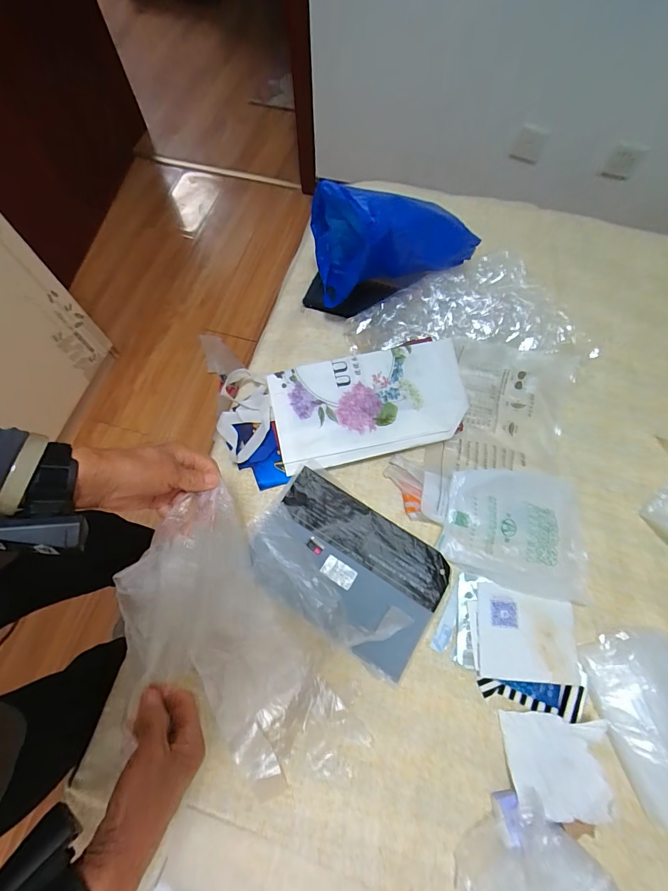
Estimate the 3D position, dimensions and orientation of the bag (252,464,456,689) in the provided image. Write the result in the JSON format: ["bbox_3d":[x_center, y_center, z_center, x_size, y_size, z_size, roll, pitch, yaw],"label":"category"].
[{"bbox_3d":[0.020,0.179,0.570,0.276,0.030,0.179,32,73,12],"label":"bag"}]

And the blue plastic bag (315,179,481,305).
[{"bbox_3d":[0.097,-0.332,0.636,0.263,0.194,0.108,3,69,2],"label":"blue plastic bag"}]

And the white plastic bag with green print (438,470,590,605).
[{"bbox_3d":[0.277,0.118,0.580,0.210,0.033,0.185,13,70,6],"label":"white plastic bag with green print"}]

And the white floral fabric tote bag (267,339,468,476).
[{"bbox_3d":[0.064,-0.069,0.650,0.326,0.017,0.175,-12,77,-5],"label":"white floral fabric tote bag"}]

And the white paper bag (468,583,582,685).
[{"bbox_3d":[0.267,0.264,0.542,0.136,0.012,0.119,1,69,1],"label":"white paper bag"}]

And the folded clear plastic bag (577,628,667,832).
[{"bbox_3d":[0.424,0.358,0.495,0.132,0.014,0.212,-13,69,-4],"label":"folded clear plastic bag"}]

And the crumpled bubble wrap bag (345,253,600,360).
[{"bbox_3d":[0.245,-0.253,0.689,0.431,0.078,0.166,2,69,2],"label":"crumpled bubble wrap bag"}]

